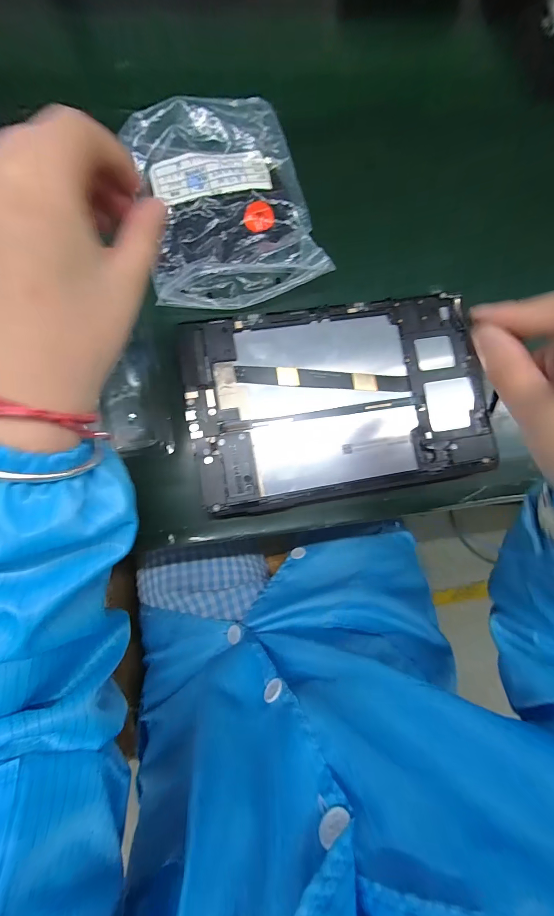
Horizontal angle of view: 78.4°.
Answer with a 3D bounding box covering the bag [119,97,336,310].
[{"bbox_3d":[-0.045,-0.215,0.288,0.136,0.031,0.168,-14,85,-7],"label":"bag"}]

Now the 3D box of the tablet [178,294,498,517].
[{"bbox_3d":[0.051,-0.047,0.270,0.234,0.010,0.150,-9,84,-7],"label":"tablet"}]

